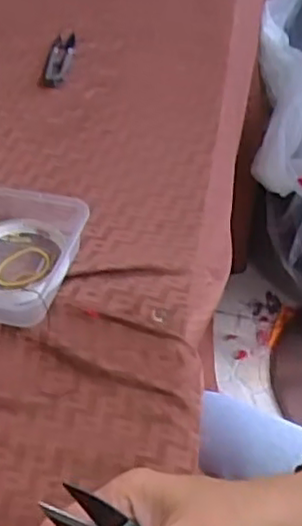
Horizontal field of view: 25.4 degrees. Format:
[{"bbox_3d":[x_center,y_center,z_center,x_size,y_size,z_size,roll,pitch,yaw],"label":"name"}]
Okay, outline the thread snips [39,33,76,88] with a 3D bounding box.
[{"bbox_3d":[-0.102,-0.228,0.747,0.030,0.009,0.105,1,50,6],"label":"thread snips"}]

